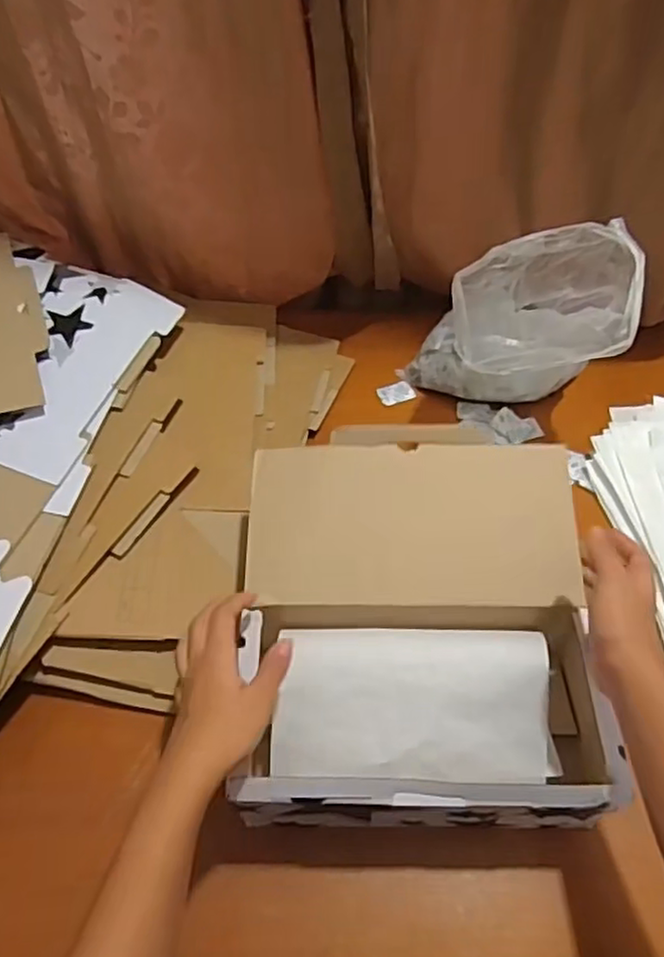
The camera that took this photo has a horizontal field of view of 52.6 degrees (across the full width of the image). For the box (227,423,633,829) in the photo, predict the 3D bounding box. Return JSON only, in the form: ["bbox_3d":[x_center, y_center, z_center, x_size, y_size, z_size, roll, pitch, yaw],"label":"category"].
[{"bbox_3d":[0.069,0.120,0.565,0.272,0.116,0.292,-1,54,0],"label":"box"}]

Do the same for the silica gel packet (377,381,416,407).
[{"bbox_3d":[0.078,-0.103,0.812,0.042,0.004,0.033,-17,56,-11],"label":"silica gel packet"}]

